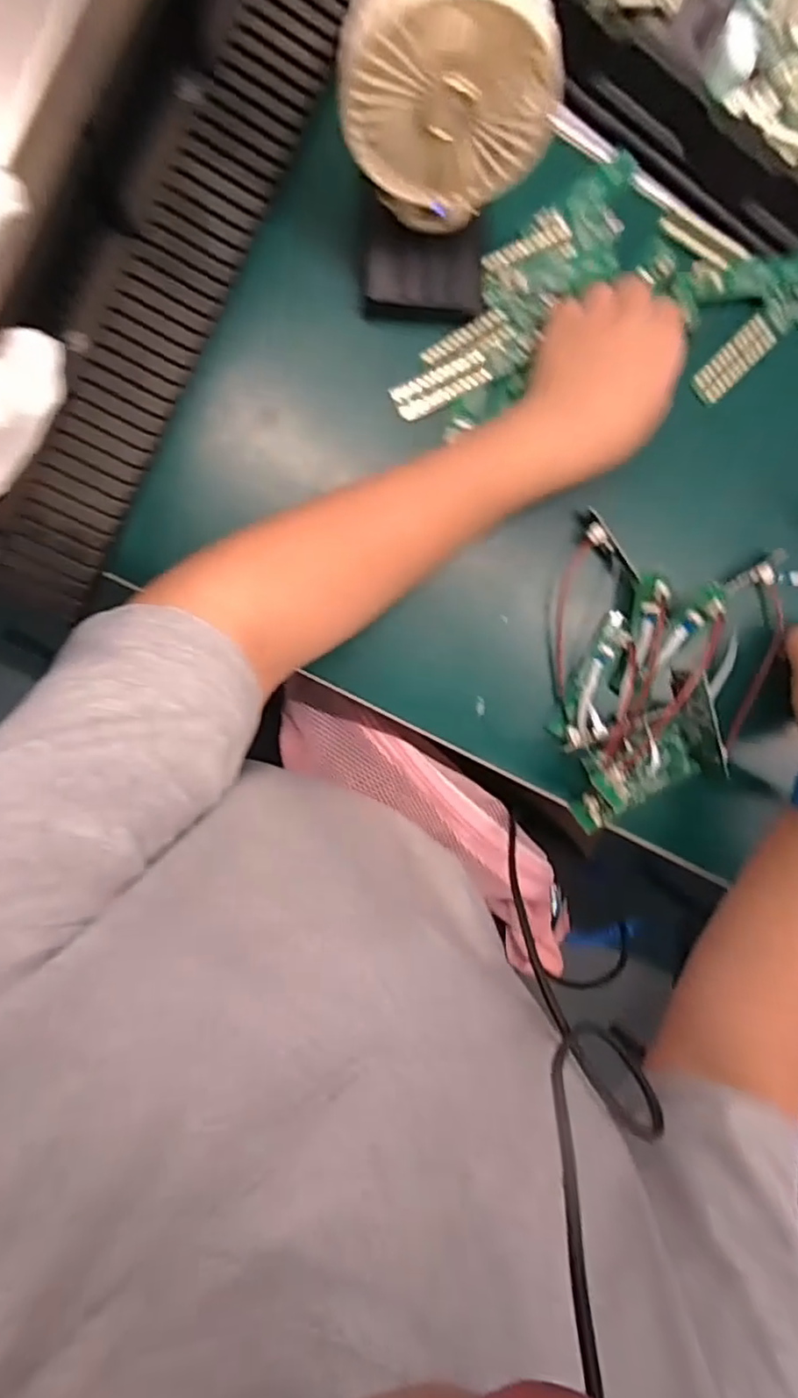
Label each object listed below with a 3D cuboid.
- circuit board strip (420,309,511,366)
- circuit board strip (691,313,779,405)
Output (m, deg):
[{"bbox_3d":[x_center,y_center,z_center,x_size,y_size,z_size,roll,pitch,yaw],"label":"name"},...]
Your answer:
[{"bbox_3d":[0.039,-0.208,0.375,0.052,0.004,0.018,-25,89,1],"label":"circuit board strip"},{"bbox_3d":[0.207,-0.209,0.396,0.058,0.005,0.021,-44,96,5],"label":"circuit board strip"}]

